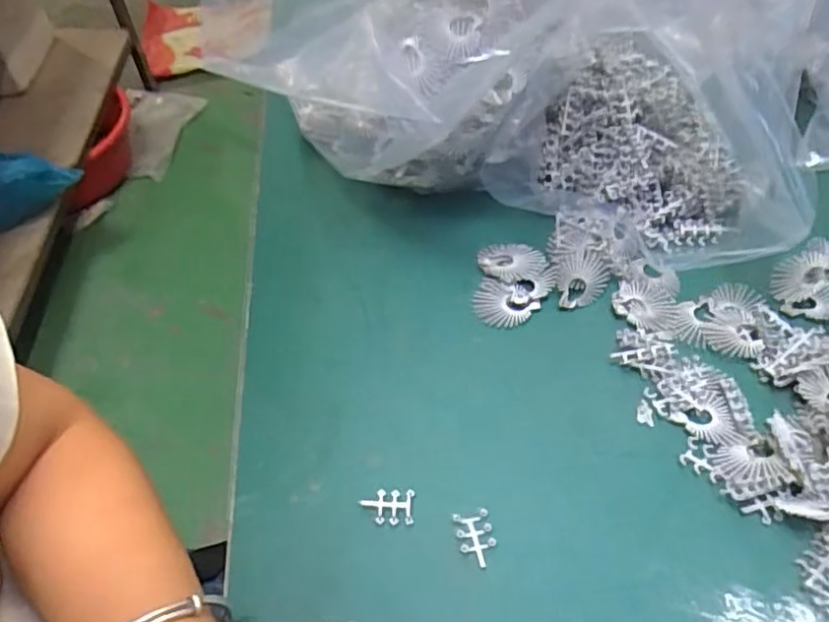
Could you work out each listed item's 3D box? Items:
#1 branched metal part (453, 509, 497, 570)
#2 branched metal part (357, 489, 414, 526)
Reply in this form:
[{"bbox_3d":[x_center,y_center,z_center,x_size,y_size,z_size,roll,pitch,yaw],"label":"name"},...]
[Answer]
[{"bbox_3d":[0.033,0.123,0.333,0.019,0.004,0.028,-8,52,-7],"label":"branched metal part"},{"bbox_3d":[-0.015,0.108,0.341,0.029,0.004,0.018,-2,51,-2],"label":"branched metal part"}]

